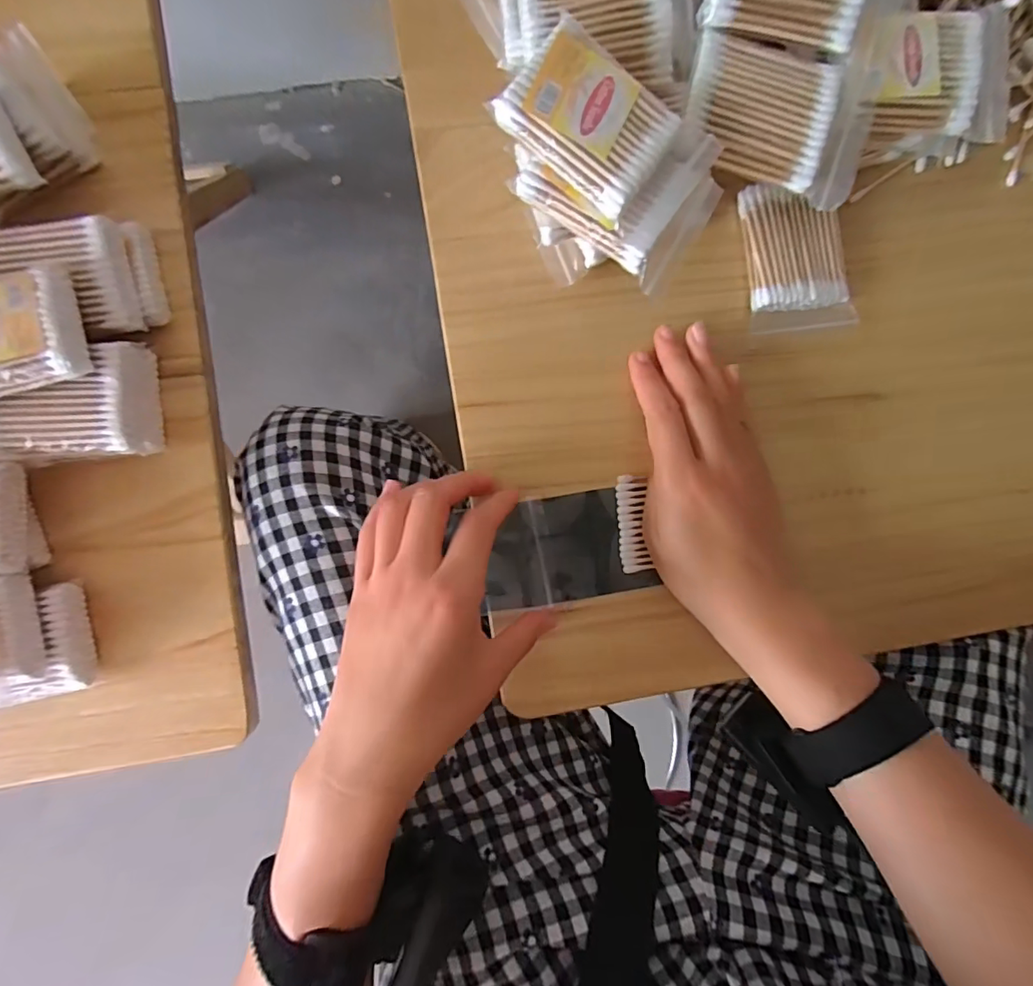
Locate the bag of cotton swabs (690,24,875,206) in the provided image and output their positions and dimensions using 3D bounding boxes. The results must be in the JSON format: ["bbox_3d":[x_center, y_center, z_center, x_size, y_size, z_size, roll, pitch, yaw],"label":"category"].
[{"bbox_3d":[0.129,-0.187,0.251,0.091,0.016,0.068,9,87,-3],"label":"bag of cotton swabs"}]

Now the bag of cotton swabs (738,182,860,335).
[{"bbox_3d":[0.169,-0.141,0.307,0.061,0.020,0.082,-7,88,-4],"label":"bag of cotton swabs"}]

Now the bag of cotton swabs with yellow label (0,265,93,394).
[{"bbox_3d":[-0.248,-0.073,0.242,0.071,0.014,0.052,-17,89,-4],"label":"bag of cotton swabs with yellow label"}]

